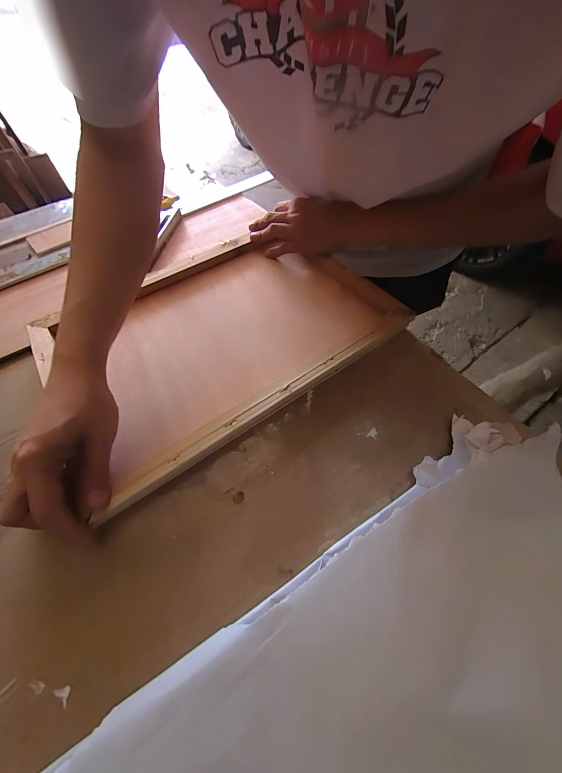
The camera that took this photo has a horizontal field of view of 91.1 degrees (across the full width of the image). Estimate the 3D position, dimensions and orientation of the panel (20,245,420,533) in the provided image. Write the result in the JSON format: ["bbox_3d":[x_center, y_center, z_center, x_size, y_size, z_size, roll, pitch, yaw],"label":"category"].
[{"bbox_3d":[-0.072,-0.076,0.362,0.389,0.024,0.279,-33,62,-16],"label":"panel"}]

